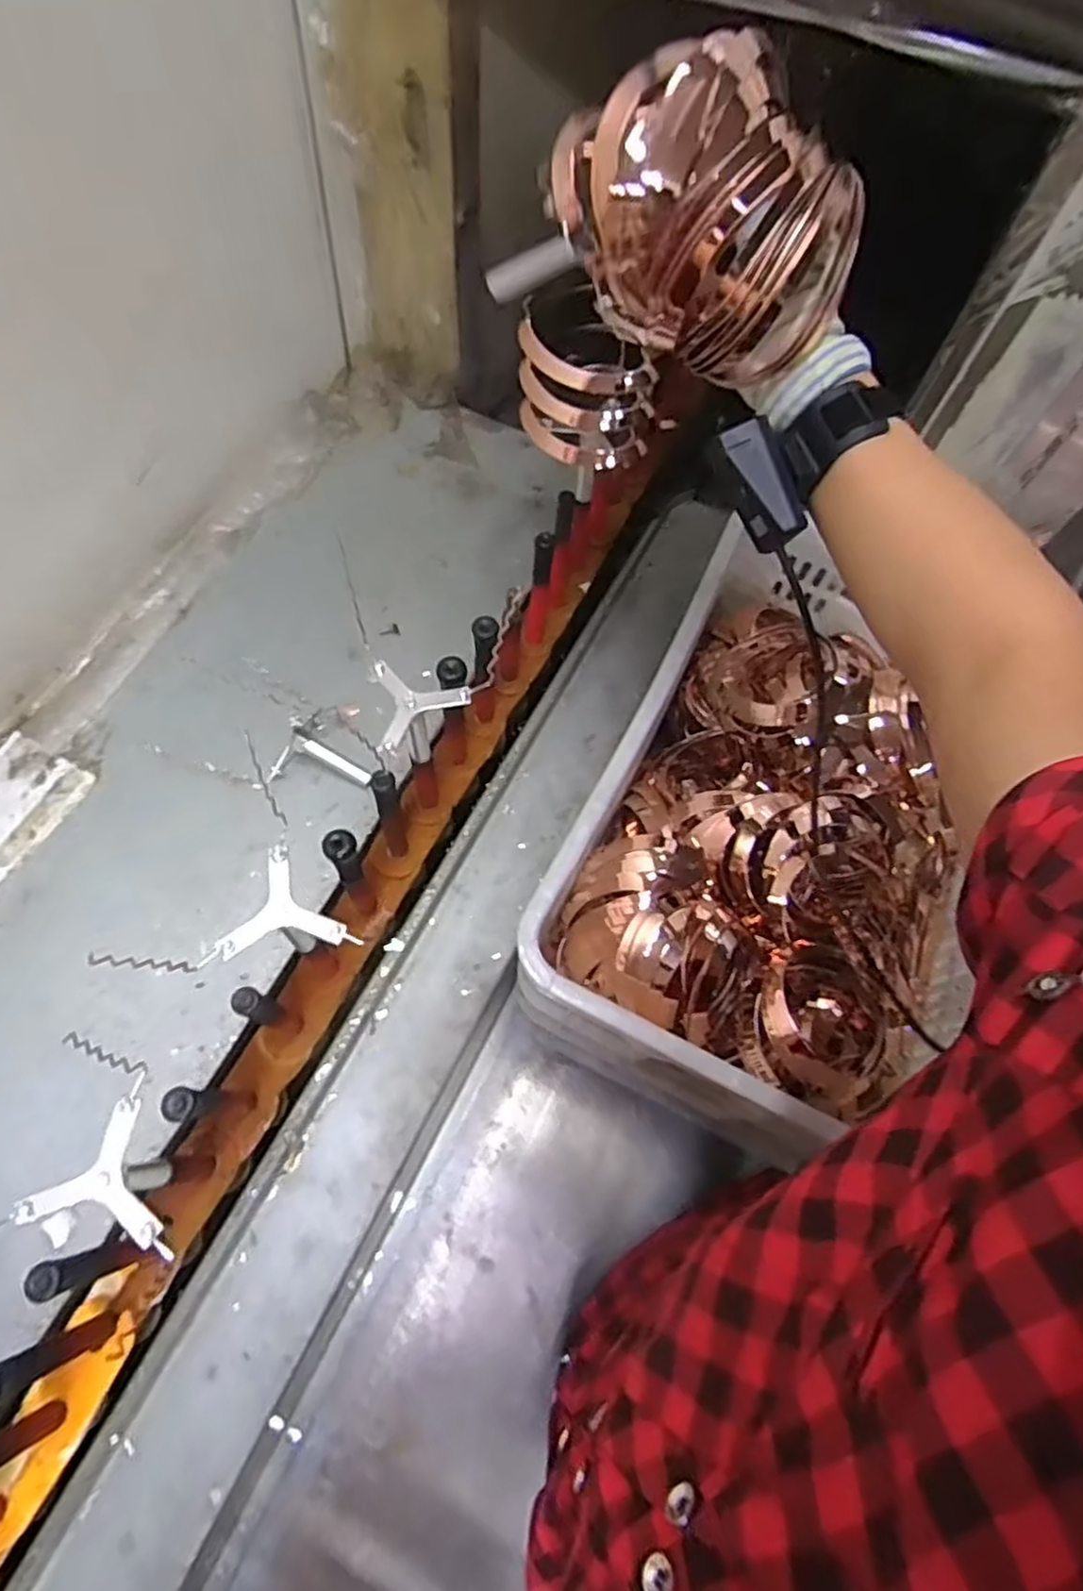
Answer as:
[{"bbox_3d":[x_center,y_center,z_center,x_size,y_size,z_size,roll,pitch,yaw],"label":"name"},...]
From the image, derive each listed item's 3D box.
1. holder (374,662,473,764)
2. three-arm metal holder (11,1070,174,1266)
[{"bbox_3d":[-0.079,-0.046,0.538,0.063,0.081,0.064,-6,61,-2],"label":"holder"},{"bbox_3d":[-0.233,0.200,0.384,0.069,0.013,0.088,-18,62,-8],"label":"three-arm metal holder"}]

